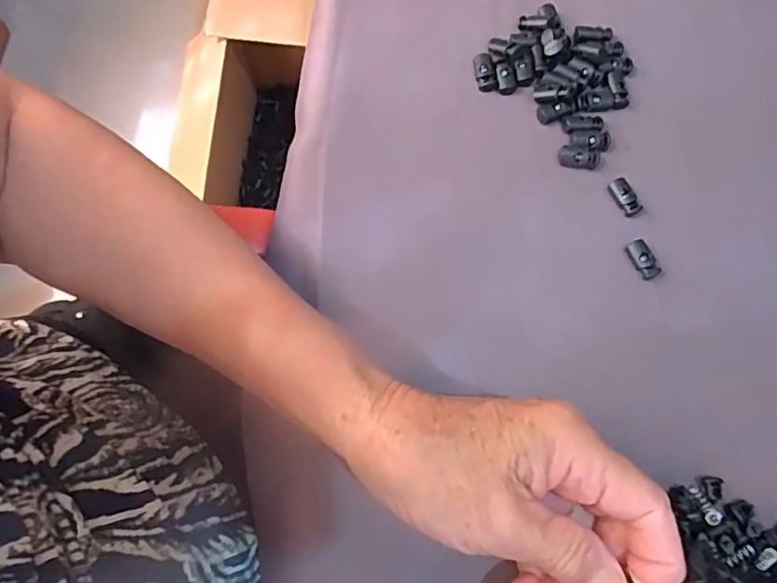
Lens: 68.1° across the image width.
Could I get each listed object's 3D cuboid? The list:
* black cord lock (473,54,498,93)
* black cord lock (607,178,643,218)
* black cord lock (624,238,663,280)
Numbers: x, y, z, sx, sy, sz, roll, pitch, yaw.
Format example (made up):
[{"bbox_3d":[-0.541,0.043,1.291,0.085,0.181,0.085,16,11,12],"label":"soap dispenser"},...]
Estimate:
[{"bbox_3d":[0.055,-0.124,0.328,0.010,0.005,0.022,-10,75,-4],"label":"black cord lock"},{"bbox_3d":[0.127,-0.050,0.307,0.011,0.006,0.021,-25,76,-8],"label":"black cord lock"},{"bbox_3d":[0.132,-0.017,0.297,0.012,0.005,0.021,-25,76,-8],"label":"black cord lock"}]

